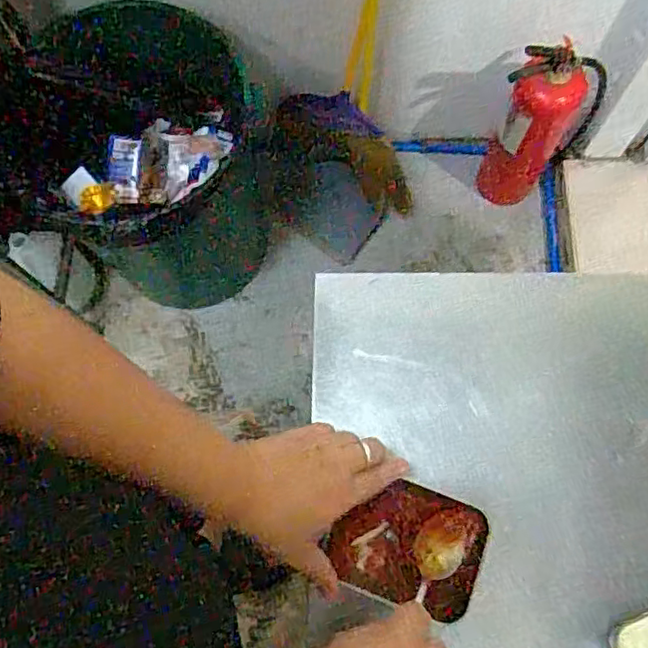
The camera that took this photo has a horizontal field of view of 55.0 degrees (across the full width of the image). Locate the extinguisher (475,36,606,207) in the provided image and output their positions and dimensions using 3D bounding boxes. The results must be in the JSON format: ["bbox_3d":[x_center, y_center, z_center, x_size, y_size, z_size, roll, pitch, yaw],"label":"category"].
[{"bbox_3d":[0.458,-0.427,1.320,0.178,0.420,0.137,-37,75,-11],"label":"extinguisher"}]

